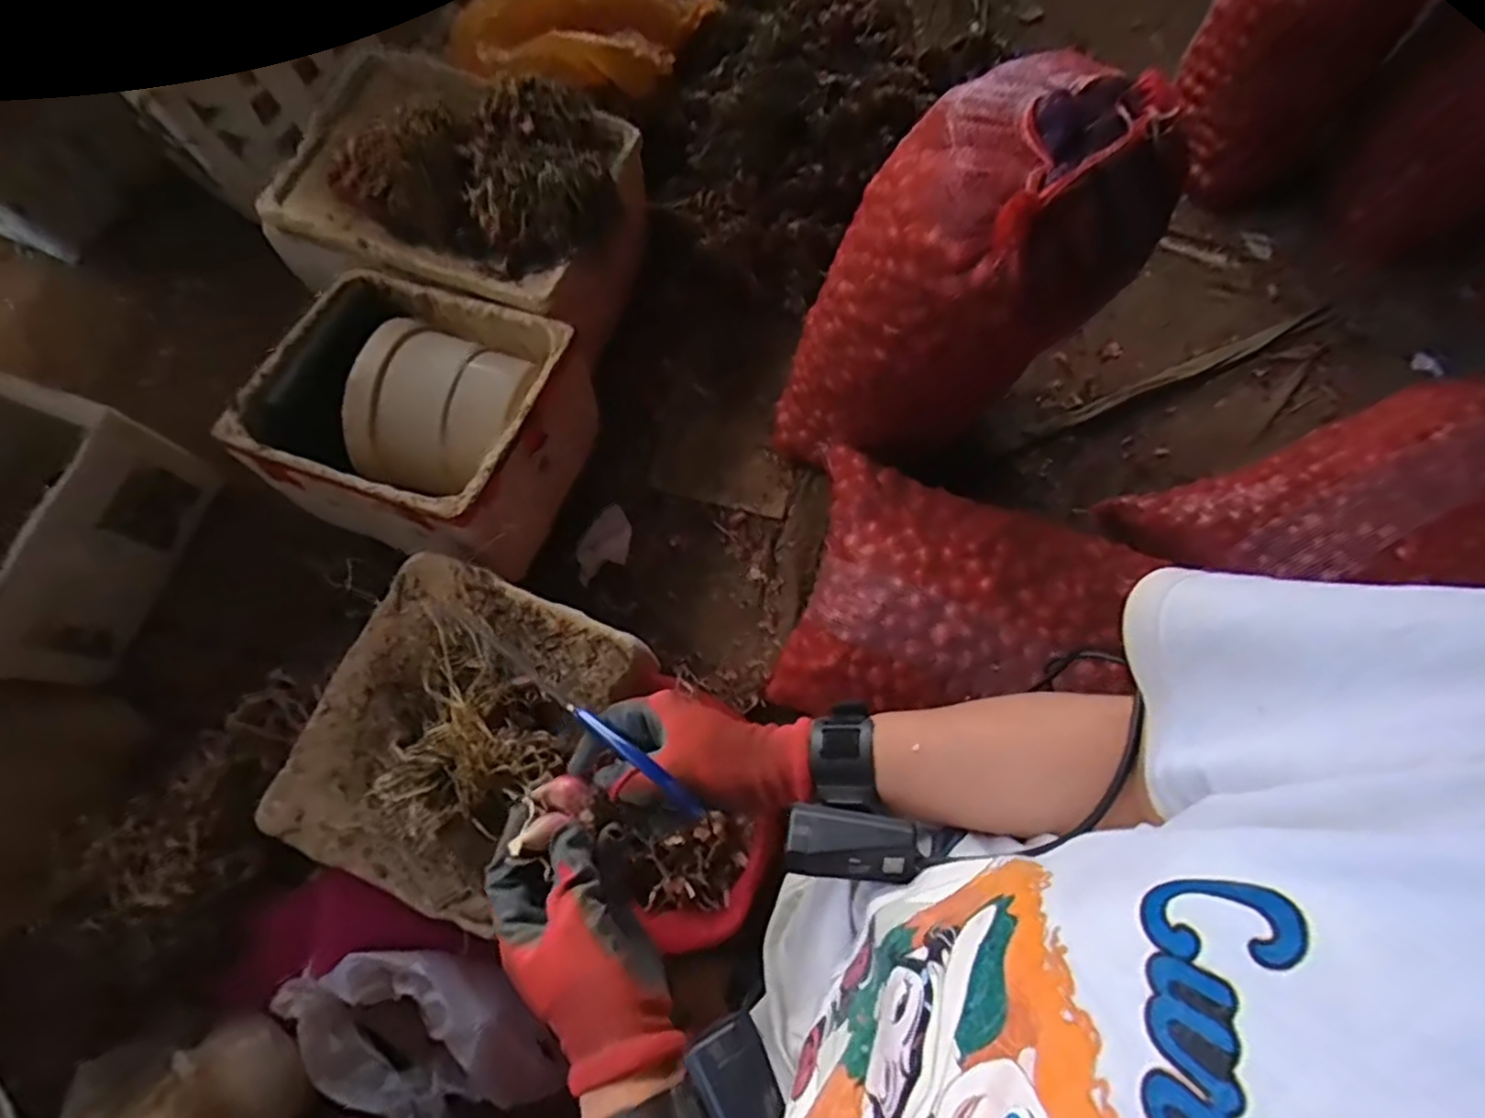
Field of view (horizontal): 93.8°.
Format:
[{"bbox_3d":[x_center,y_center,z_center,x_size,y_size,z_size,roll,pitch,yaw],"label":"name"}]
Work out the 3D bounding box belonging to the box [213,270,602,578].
[{"bbox_3d":[-0.574,-0.258,1.274,0.524,0.268,0.447,19,74,4],"label":"box"}]

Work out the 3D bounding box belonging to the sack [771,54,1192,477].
[{"bbox_3d":[0.321,-0.407,1.175,0.426,0.764,0.317,34,75,8],"label":"sack"}]

